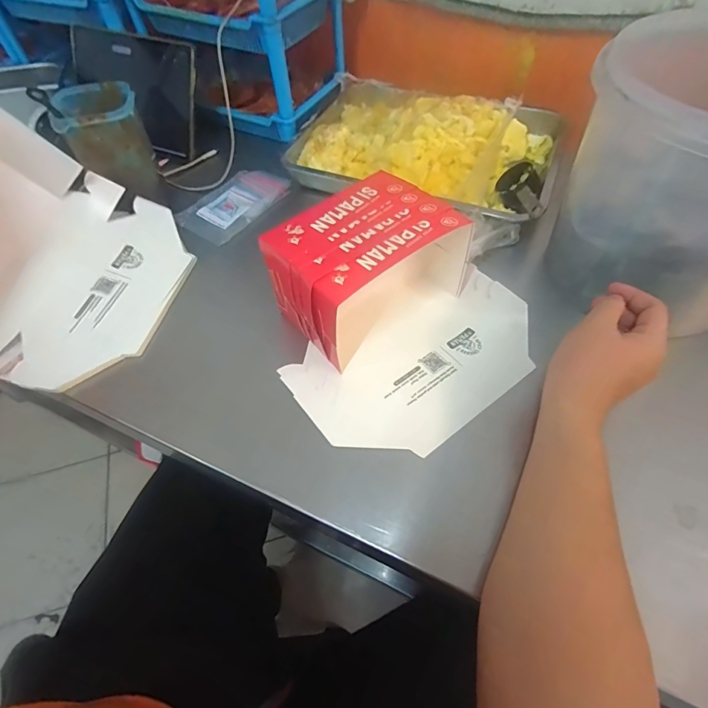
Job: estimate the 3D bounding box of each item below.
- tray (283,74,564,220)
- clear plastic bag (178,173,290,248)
[{"bbox_3d":[0.107,-0.320,0.642,0.391,0.063,0.291,21,58,17],"label":"tray"},{"bbox_3d":[-0.178,-0.230,0.633,0.092,0.009,0.177,27,59,10],"label":"clear plastic bag"}]

